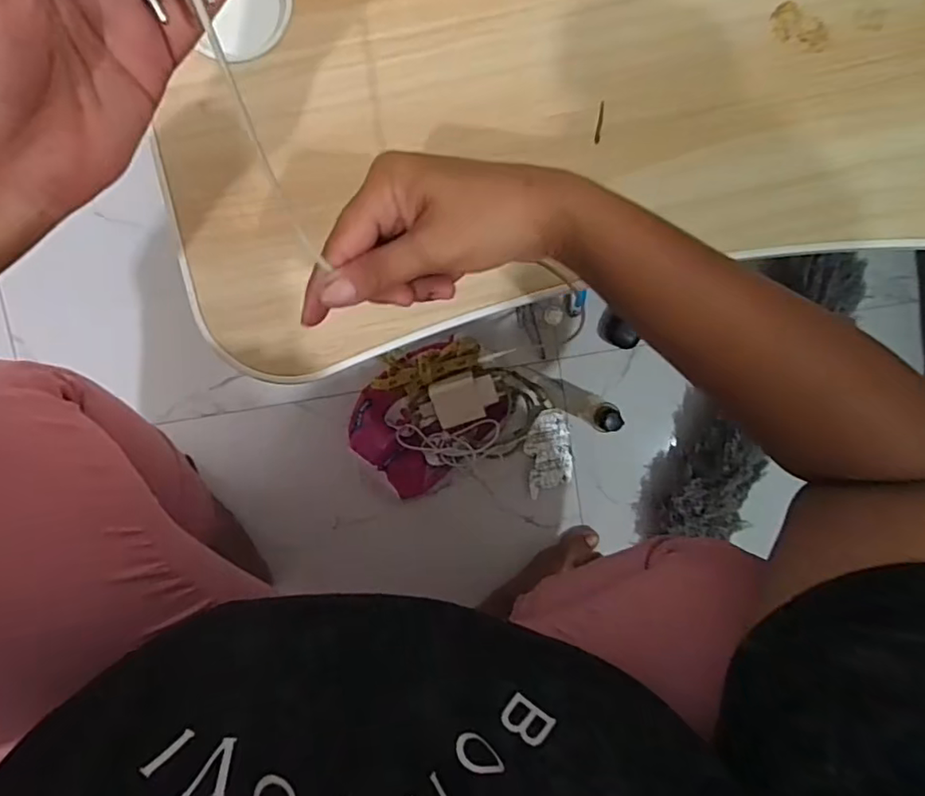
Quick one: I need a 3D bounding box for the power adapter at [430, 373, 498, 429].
[{"bbox_3d":[0.003,0.001,0.620,0.066,0.018,0.052,-16,95,1],"label":"power adapter"}]

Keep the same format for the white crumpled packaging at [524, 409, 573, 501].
[{"bbox_3d":[0.098,0.061,0.652,0.051,0.014,0.095,-5,95,0],"label":"white crumpled packaging"}]

